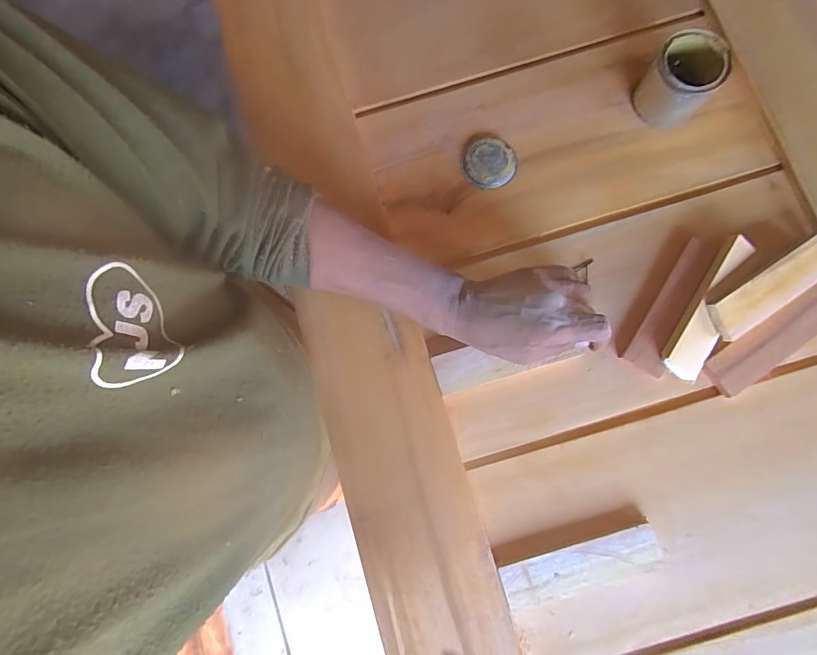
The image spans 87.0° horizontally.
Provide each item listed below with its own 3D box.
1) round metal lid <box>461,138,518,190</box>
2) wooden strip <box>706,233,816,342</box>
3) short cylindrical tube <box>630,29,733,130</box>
[{"bbox_3d":[0.094,-0.190,0.496,0.061,0.008,0.058,0,80,1],"label":"round metal lid"},{"bbox_3d":[0.363,-0.044,0.429,0.143,0.009,0.048,-33,89,-6],"label":"wooden strip"},{"bbox_3d":[0.297,-0.269,0.472,0.070,0.067,0.074,0,80,1],"label":"short cylindrical tube"}]

